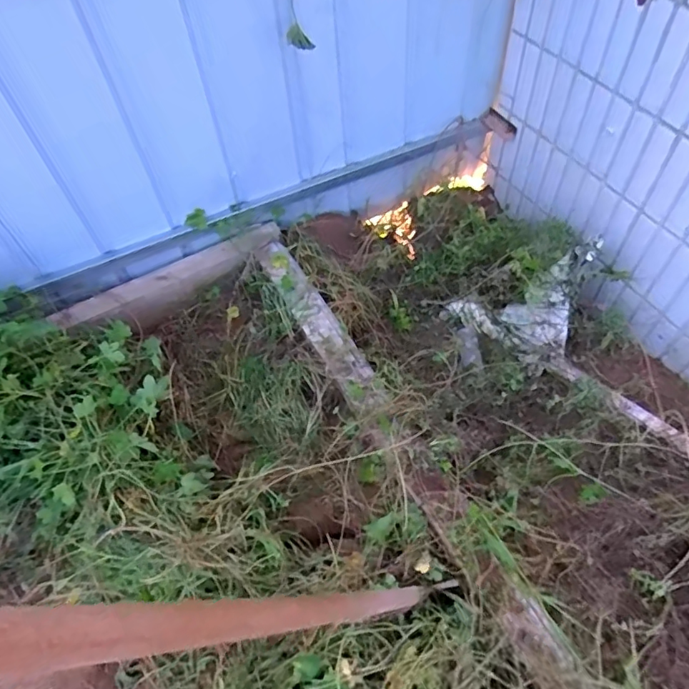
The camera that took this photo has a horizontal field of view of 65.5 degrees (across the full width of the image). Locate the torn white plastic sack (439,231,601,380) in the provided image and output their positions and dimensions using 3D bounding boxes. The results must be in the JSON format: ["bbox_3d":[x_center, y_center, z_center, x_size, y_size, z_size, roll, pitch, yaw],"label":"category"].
[{"bbox_3d":[0.529,-0.095,1.614,0.408,0.324,0.266,-2,56,3],"label":"torn white plastic sack"}]

